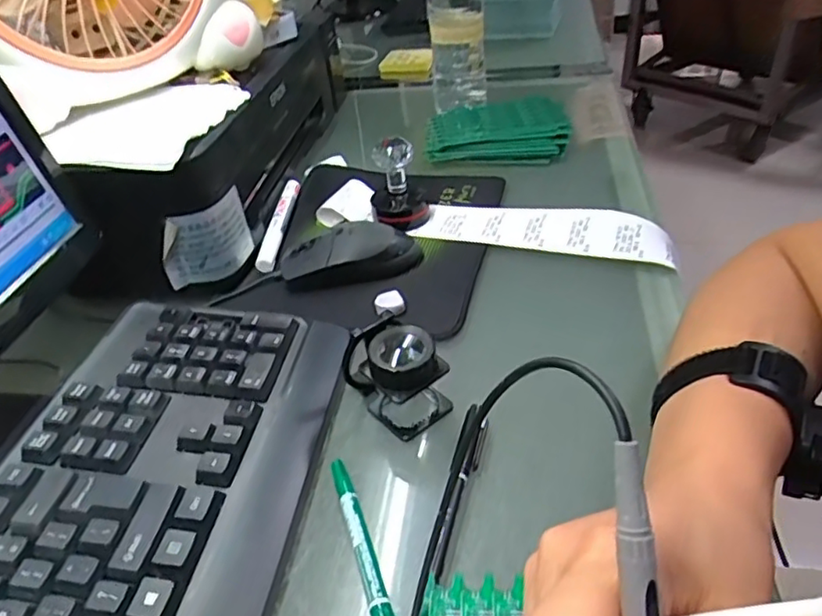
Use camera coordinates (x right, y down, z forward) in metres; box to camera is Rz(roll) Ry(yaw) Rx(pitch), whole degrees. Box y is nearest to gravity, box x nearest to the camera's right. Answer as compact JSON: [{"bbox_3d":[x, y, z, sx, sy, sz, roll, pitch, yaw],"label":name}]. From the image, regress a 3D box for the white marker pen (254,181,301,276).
[{"bbox_3d":[-0.122,-0.079,0.558,0.019,0.016,0.135,-3,38,6],"label":"white marker pen"}]

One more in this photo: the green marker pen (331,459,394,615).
[{"bbox_3d":[-0.020,0.125,0.292,0.012,0.013,0.137,-15,38,-10],"label":"green marker pen"}]

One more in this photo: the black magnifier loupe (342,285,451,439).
[{"bbox_3d":[-0.010,0.035,0.367,0.047,0.054,0.064,-28,47,-31],"label":"black magnifier loupe"}]

